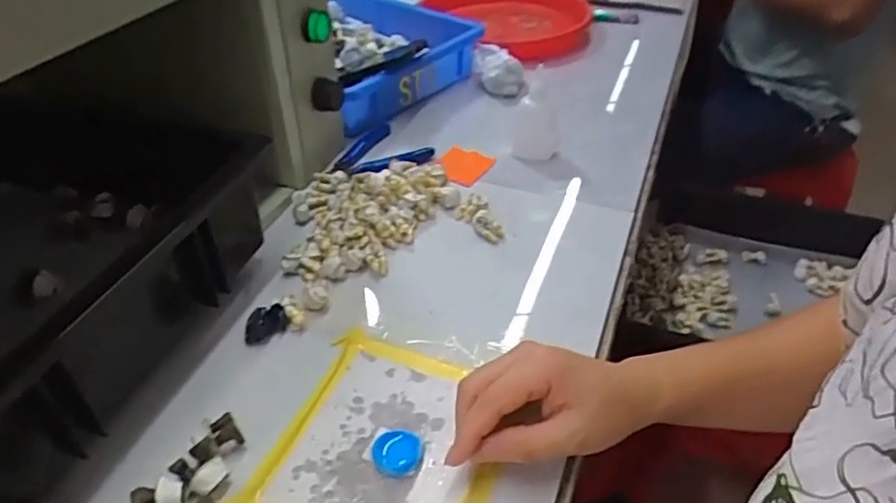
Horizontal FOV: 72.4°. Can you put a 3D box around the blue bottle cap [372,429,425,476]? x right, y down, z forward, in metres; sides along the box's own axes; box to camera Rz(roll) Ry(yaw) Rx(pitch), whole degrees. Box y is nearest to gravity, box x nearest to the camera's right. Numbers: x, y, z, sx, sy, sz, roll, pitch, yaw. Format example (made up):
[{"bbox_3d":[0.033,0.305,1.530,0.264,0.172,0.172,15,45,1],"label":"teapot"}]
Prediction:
[{"bbox_3d":[-0.031,0.121,0.371,0.030,0.008,0.030,1,40,-1],"label":"blue bottle cap"}]

